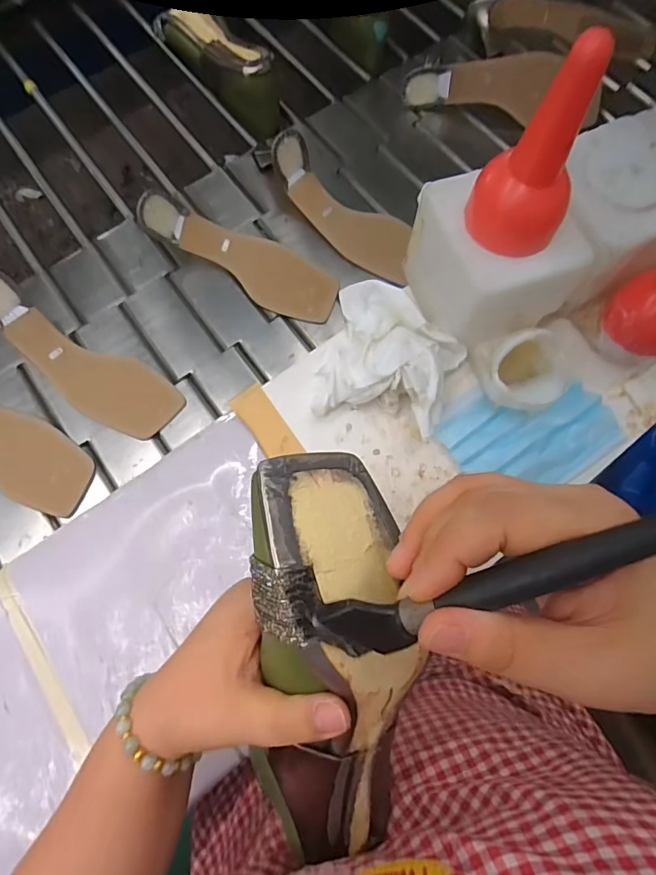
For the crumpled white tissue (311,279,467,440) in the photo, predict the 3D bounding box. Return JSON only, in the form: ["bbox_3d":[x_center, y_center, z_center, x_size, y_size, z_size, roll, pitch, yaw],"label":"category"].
[{"bbox_3d":[0.058,-0.072,0.439,0.126,0.051,0.132,19,70,3],"label":"crumpled white tissue"}]

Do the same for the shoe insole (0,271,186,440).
[{"bbox_3d":[-0.266,-0.083,0.499,0.231,0.043,0.074,36,74,-8],"label":"shoe insole"}]

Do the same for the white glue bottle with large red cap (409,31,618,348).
[{"bbox_3d":[0.147,-0.178,0.360,0.111,0.194,0.115,-13,72,-8],"label":"white glue bottle with large red cap"}]

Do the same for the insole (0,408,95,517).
[{"bbox_3d":[-0.338,-0.005,0.459,0.215,0.080,0.075,27,73,8],"label":"insole"}]

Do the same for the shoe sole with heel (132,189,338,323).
[{"bbox_3d":[-0.096,-0.206,0.538,0.227,0.041,0.067,27,73,-5],"label":"shoe sole with heel"}]

